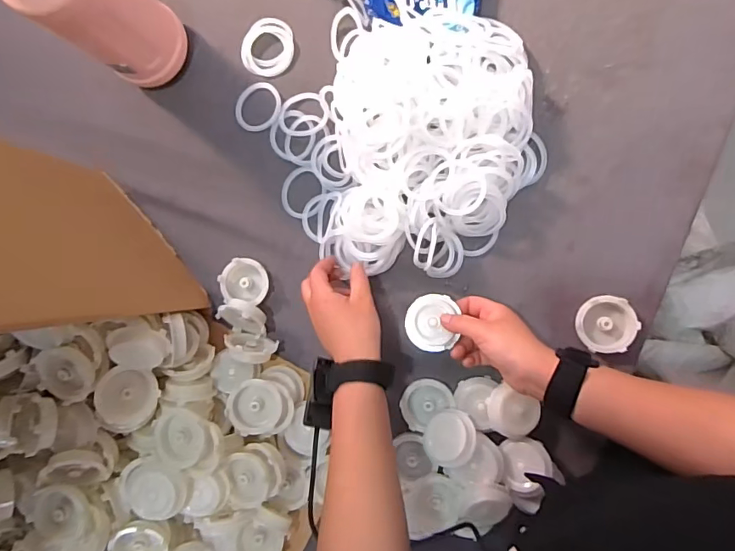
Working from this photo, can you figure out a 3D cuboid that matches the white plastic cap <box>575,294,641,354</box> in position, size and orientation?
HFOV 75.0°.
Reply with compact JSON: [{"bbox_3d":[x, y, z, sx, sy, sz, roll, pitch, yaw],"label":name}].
[{"bbox_3d":[0.251,0.051,0.504,0.058,0.015,0.058,0,90,8],"label":"white plastic cap"}]

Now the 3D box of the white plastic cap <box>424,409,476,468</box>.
[{"bbox_3d":[0.085,0.168,0.499,0.054,0.013,0.056,-11,61,20],"label":"white plastic cap"}]

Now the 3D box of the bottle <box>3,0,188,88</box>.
[{"bbox_3d":[-0.273,-0.273,0.490,0.075,0.214,0.089,29,94,8],"label":"bottle"}]

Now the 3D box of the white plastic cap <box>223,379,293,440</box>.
[{"bbox_3d":[-0.116,0.144,0.519,0.063,0.022,0.064,0,90,8],"label":"white plastic cap"}]

